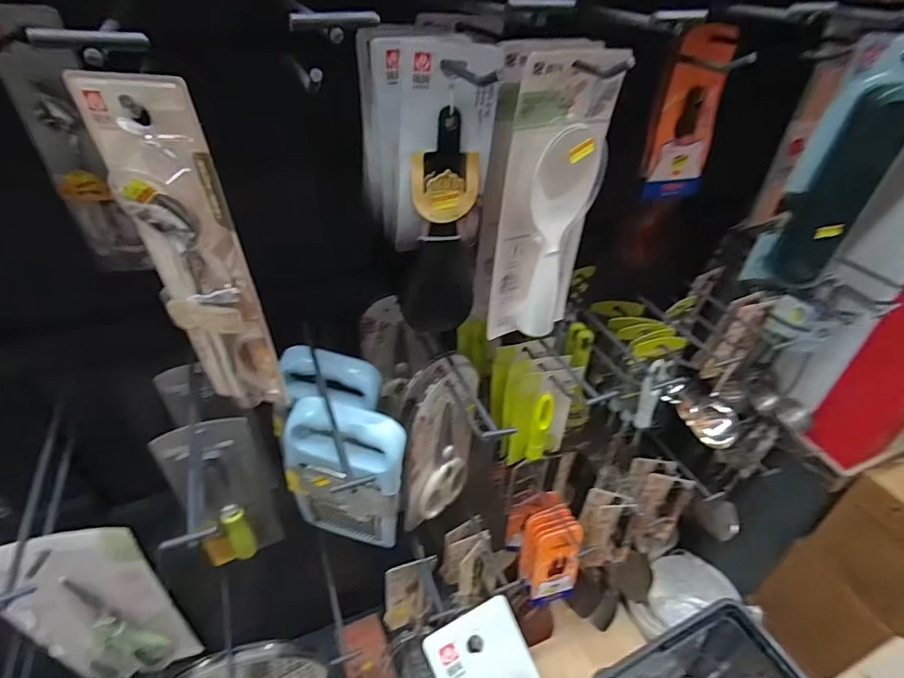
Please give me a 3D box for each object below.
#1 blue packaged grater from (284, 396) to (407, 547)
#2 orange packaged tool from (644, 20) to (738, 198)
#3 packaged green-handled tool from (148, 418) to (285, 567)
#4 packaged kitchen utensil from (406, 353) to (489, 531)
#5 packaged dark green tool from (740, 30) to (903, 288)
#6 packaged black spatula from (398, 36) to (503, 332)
[{"bbox_3d":[-0.125,0.177,0.579,0.143,0.262,0.046,8,39,6],"label":"blue packaged grater"},{"bbox_3d":[0.260,-0.245,0.553,0.082,0.173,0.020,-9,35,-18],"label":"orange packaged tool"},{"bbox_3d":[-0.261,0.181,0.583,0.091,0.254,0.024,-22,45,-28],"label":"packaged green-handled tool"},{"bbox_3d":[-0.007,0.140,0.655,0.033,0.249,0.126,27,44,27],"label":"packaged kitchen utensil"},{"bbox_3d":[0.422,-0.174,0.549,0.092,0.265,0.048,28,45,28],"label":"packaged dark green tool"},{"bbox_3d":[-0.006,-0.112,0.419,0.072,0.237,0.015,-6,35,-15],"label":"packaged black spatula"}]

